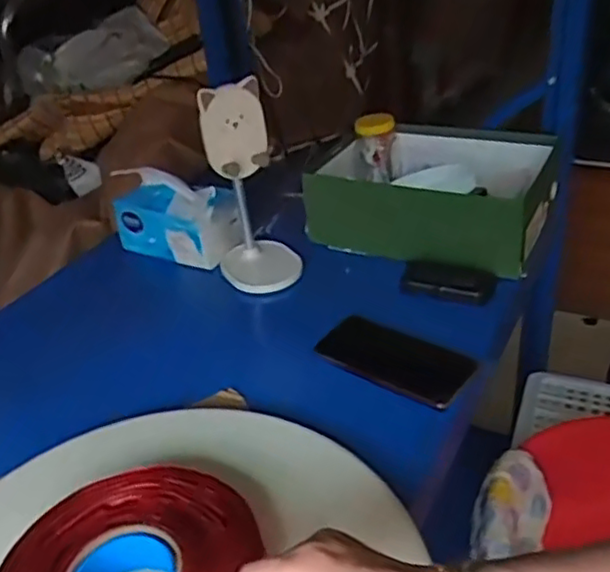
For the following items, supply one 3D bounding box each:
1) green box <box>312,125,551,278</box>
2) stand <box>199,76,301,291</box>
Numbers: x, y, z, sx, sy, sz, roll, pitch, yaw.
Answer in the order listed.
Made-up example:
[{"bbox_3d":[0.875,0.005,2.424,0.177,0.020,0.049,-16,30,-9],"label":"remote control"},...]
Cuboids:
[{"bbox_3d":[0.174,-0.124,0.921,0.309,0.122,0.225,10,37,24],"label":"green box"},{"bbox_3d":[-0.072,-0.137,0.857,0.103,0.249,0.125,-7,33,-1],"label":"stand"}]

